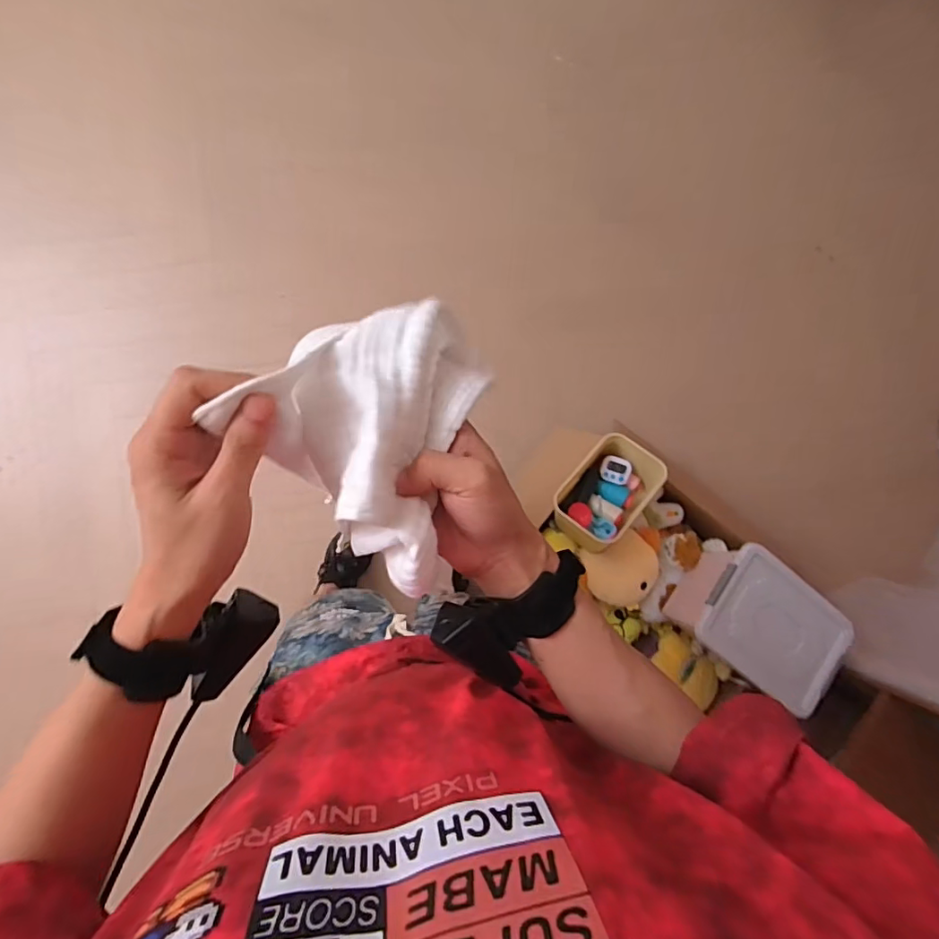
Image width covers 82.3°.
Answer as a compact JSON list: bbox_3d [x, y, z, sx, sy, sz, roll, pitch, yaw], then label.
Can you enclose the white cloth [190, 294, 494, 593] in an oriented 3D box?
[{"bbox_3d":[-0.039,-0.028,0.314,0.155,0.062,0.141,44,84,-1],"label":"white cloth"}]

